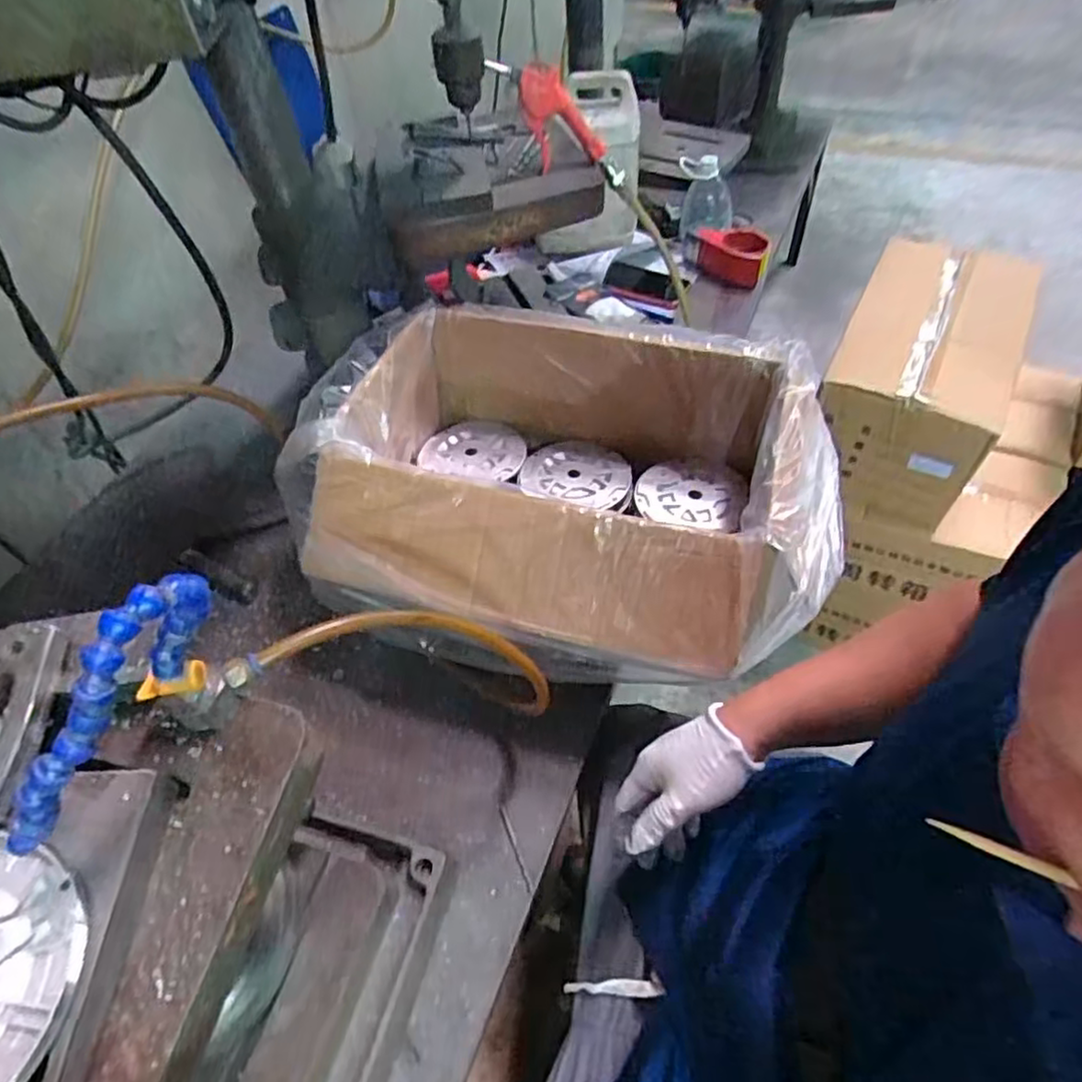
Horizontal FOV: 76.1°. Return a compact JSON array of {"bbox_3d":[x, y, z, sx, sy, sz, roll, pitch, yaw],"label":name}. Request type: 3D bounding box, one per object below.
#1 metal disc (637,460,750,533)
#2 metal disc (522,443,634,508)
[{"bbox_3d":[0.182,-0.056,0.831,0.124,0.026,0.107,13,55,15],"label":"metal disc"},{"bbox_3d":[0.046,-0.086,0.853,0.135,0.013,0.108,13,51,14],"label":"metal disc"}]

